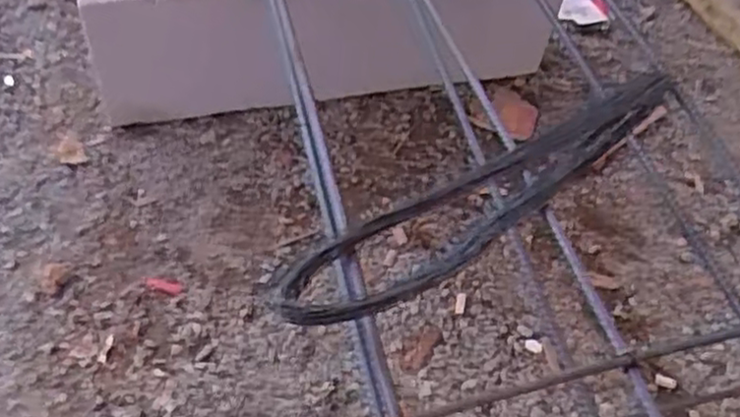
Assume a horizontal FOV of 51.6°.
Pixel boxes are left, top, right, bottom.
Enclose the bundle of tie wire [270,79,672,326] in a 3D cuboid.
[{"bbox_3d":[0.102,-0.005,0.610,0.391,0.044,0.089,-24,58,-23],"label":"bundle of tie wire"}]

